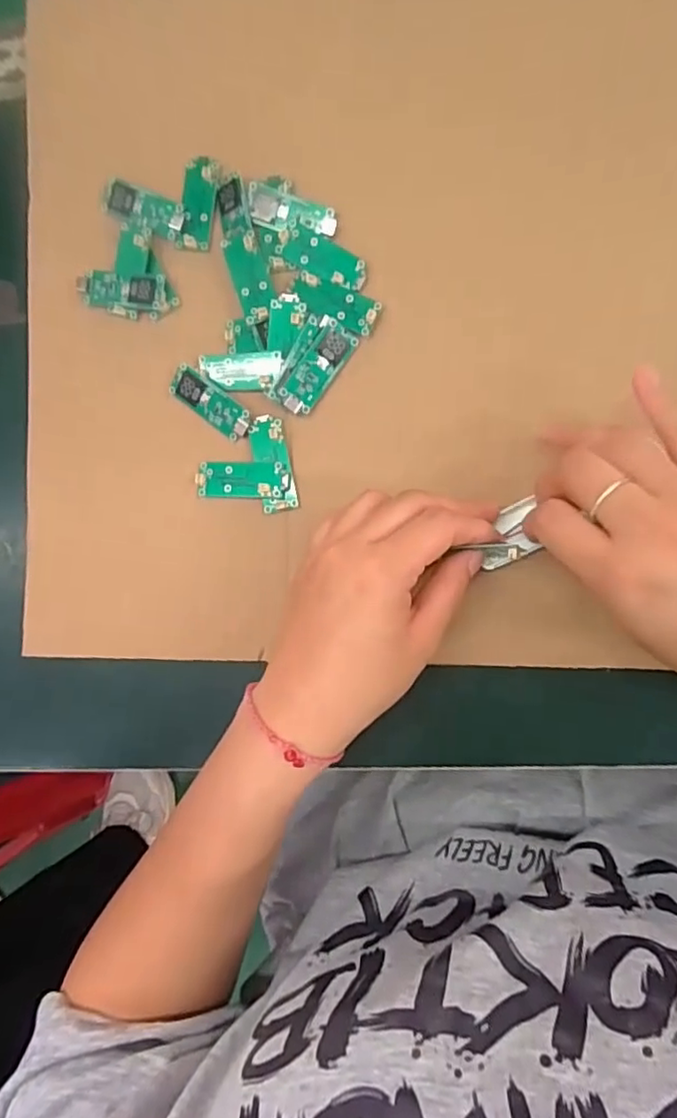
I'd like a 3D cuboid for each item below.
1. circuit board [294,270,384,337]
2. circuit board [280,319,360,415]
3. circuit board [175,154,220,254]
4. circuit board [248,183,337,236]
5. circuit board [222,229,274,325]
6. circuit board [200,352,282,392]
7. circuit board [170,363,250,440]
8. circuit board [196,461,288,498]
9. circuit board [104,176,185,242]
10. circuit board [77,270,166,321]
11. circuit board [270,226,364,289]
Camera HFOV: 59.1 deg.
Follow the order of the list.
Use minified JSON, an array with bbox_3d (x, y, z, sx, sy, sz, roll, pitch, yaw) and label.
[{"bbox_3d":[-0.002,-0.134,0.314,0.047,0.004,0.021,20,84,3],"label":"circuit board"},{"bbox_3d":[-0.010,-0.099,0.314,0.017,0.004,0.050,36,91,-16],"label":"circuit board"},{"bbox_3d":[-0.077,-0.196,0.329,0.018,0.004,0.049,9,94,-4],"label":"circuit board"},{"bbox_3d":[-0.025,-0.184,0.318,0.049,0.006,0.019,21,91,10],"label":"circuit board"},{"bbox_3d":[-0.047,-0.151,0.317,0.019,0.007,0.050,-18,92,-9],"label":"circuit board"},{"bbox_3d":[-0.053,-0.101,0.320,0.047,0.007,0.021,7,88,9],"label":"circuit board"},{"bbox_3d":[-0.069,-0.084,0.324,0.048,0.006,0.017,38,94,9],"label":"circuit board"},{"bbox_3d":[-0.052,-0.043,0.321,0.050,0.008,0.020,2,88,9],"label":"circuit board"},{"bbox_3d":[-0.108,-0.193,0.332,0.048,0.008,0.022,23,91,10],"label":"circuit board"},{"bbox_3d":[-0.121,-0.147,0.333,0.050,0.004,0.023,9,104,9],"label":"circuit board"},{"bbox_3d":[-0.010,-0.159,0.317,0.050,0.004,0.019,31,93,9],"label":"circuit board"}]

